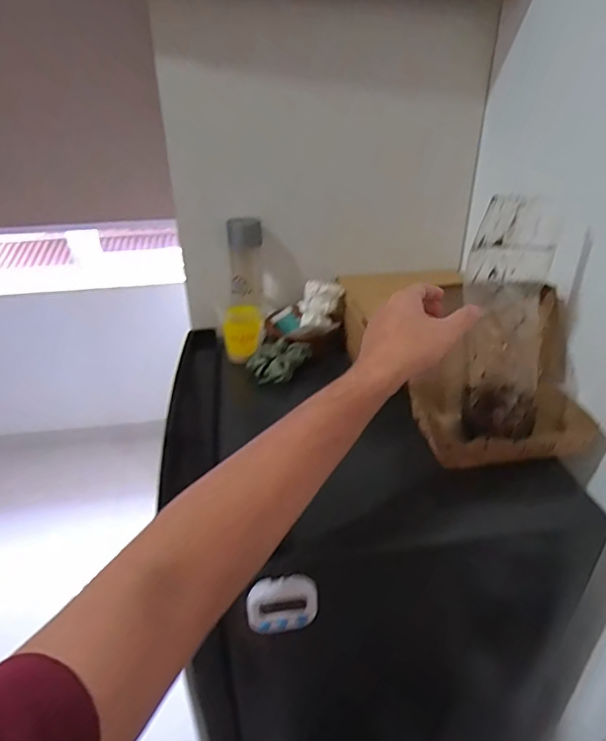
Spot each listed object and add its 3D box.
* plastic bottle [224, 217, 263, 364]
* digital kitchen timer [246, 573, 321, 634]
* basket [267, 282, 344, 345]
[{"bbox_3d":[-0.096,-0.133,0.824,0.055,0.232,0.071,2,0,6],"label":"plastic bottle"},{"bbox_3d":[-0.020,0.237,0.492,0.072,0.053,0.022,-4,30,-5],"label":"digital kitchen timer"},{"bbox_3d":[0.005,-0.110,0.843,0.112,0.089,0.093,-25,38,-35],"label":"basket"}]

